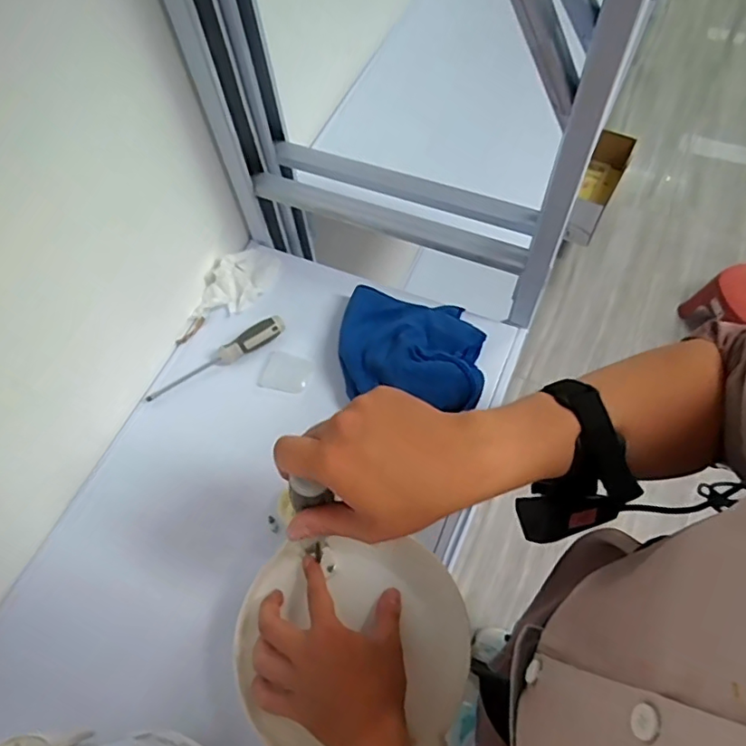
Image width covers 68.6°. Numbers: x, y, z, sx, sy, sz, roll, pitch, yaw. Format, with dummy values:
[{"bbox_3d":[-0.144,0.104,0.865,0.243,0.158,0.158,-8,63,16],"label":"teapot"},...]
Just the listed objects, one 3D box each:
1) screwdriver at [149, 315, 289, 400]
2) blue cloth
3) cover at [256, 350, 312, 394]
[{"bbox_3d":[-0.197,-0.019,0.690,0.184,0.028,0.026,-30,65,1],"label":"screwdriver"},{"bbox_3d":[0.043,-0.029,0.650,0.175,0.071,0.157,8,63,6],"label":"blue cloth"},{"bbox_3d":[-0.109,-0.001,0.684,0.063,0.005,0.048,16,64,10],"label":"cover"}]

